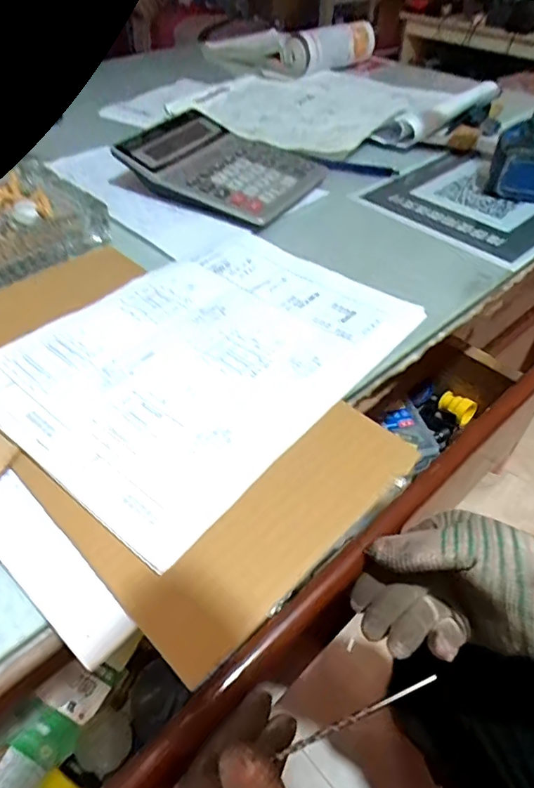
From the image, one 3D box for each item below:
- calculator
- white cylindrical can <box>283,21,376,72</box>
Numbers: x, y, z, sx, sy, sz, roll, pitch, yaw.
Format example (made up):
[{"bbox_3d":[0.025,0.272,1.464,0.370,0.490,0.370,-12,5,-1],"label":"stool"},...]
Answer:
[{"bbox_3d":[-0.050,-0.259,0.571,0.198,0.041,0.164,21,51,22],"label":"calculator"},{"bbox_3d":[0.116,-0.606,0.878,0.189,0.060,0.063,-33,55,-28],"label":"white cylindrical can"}]

